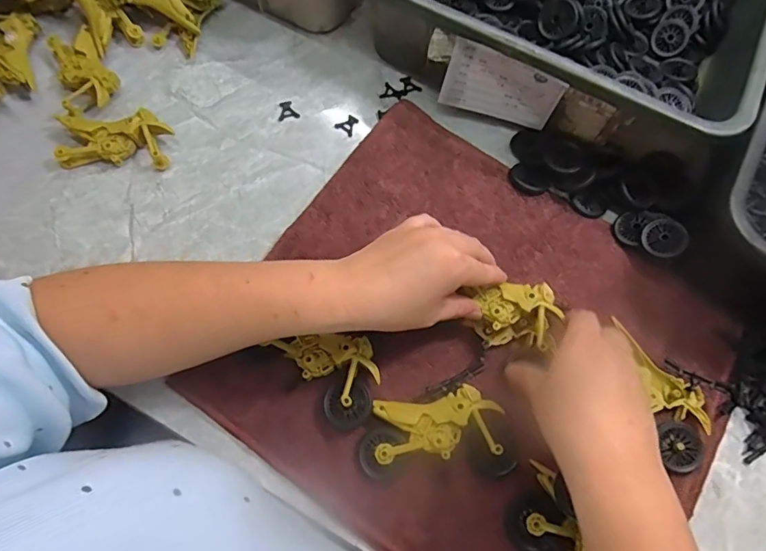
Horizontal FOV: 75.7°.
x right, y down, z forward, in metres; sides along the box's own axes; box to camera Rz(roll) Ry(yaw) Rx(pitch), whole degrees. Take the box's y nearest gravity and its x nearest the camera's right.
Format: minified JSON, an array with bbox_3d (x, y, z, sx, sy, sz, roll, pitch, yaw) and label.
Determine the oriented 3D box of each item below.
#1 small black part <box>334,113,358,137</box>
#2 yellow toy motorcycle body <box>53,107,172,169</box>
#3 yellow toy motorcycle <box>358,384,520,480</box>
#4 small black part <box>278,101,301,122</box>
[{"bbox_3d":[-0.035,-0.151,0.491,0.021,0.004,0.022,31,70,9],"label":"small black part"},{"bbox_3d":[-0.252,-0.126,0.455,0.101,0.029,0.047,1,68,-2],"label":"yellow toy motorcycle body"},{"bbox_3d":[0.042,0.120,0.376,0.114,0.021,0.061,0,69,-3],"label":"yellow toy motorcycle"},{"bbox_3d":[-0.095,-0.165,0.492,0.021,0.004,0.021,-10,69,-6],"label":"small black part"}]

